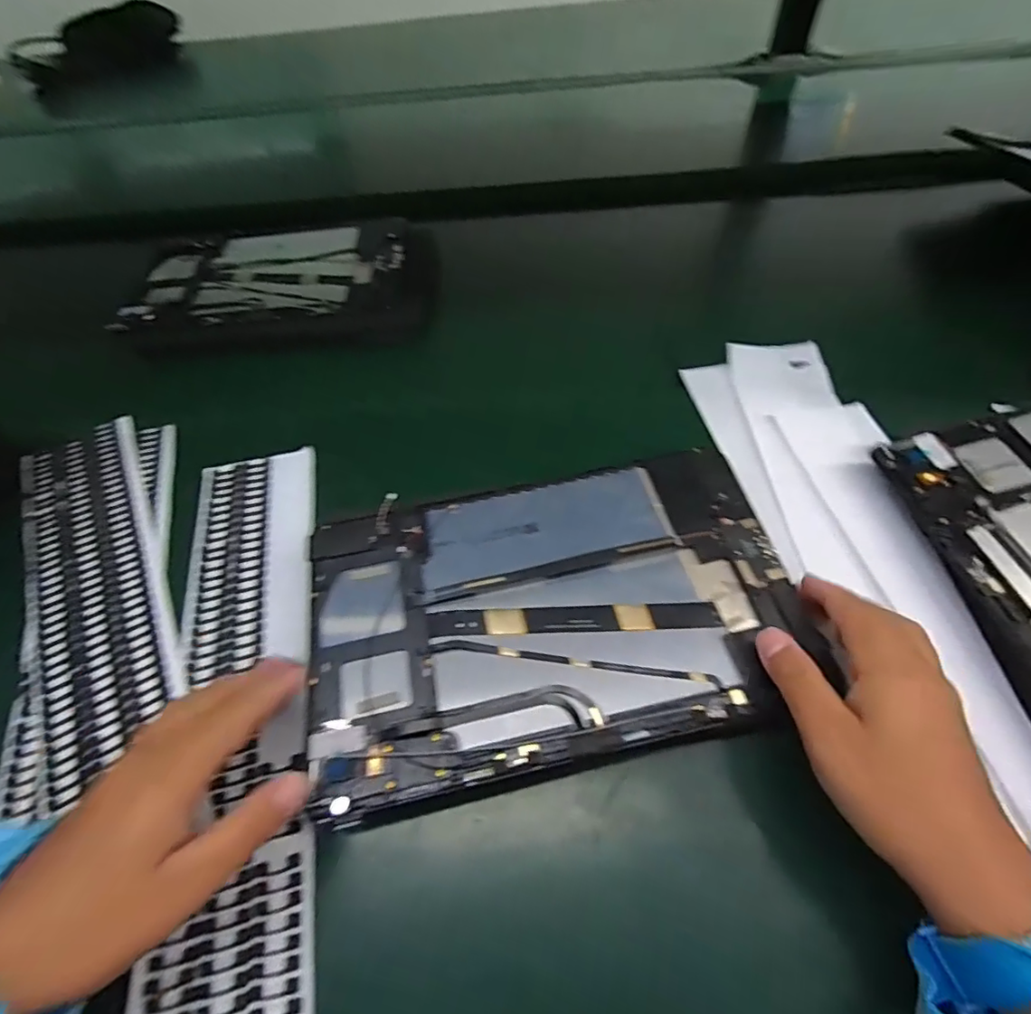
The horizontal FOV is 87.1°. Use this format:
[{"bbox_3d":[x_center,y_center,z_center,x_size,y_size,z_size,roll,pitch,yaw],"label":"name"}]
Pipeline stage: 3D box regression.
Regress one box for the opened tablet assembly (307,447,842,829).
[{"bbox_3d":[0.017,0.050,0.273,0.237,0.015,0.151,-11,51,-4],"label":"opened tablet assembly"}]

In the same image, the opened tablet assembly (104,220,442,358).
[{"bbox_3d":[-0.201,-0.197,0.476,0.263,0.018,0.165,-6,56,0],"label":"opened tablet assembly"}]

